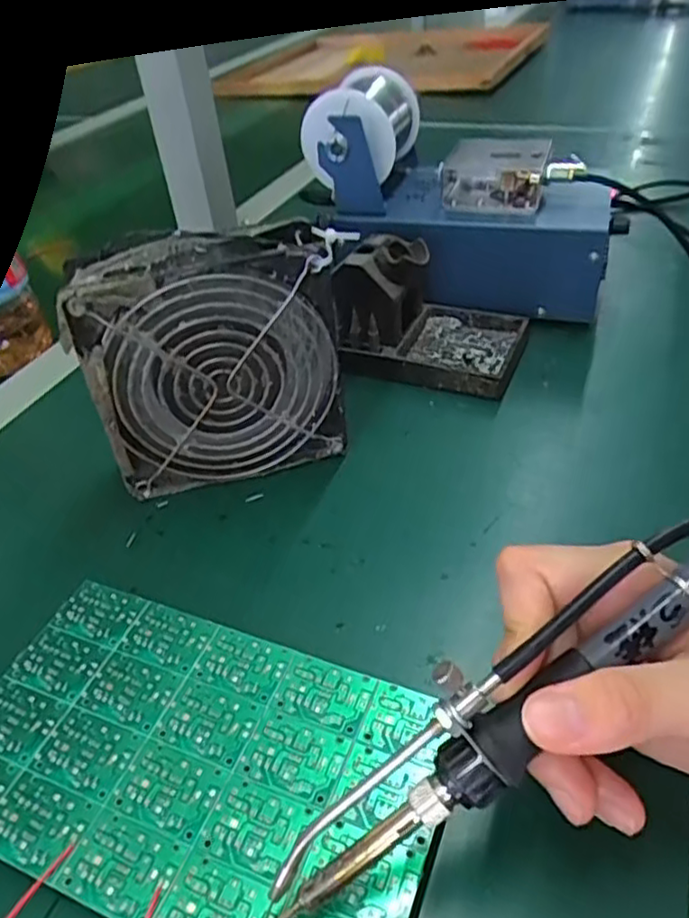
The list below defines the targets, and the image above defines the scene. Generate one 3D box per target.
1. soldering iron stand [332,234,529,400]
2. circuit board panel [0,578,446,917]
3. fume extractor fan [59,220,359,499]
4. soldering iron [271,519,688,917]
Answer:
[{"bbox_3d":[0.054,-0.096,0.431,0.118,0.069,0.082,14,44,21],"label":"soldering iron stand"},{"bbox_3d":[-0.054,0.104,0.238,0.172,0.004,0.101,13,44,20],"label":"circuit board panel"},{"bbox_3d":[-0.061,-0.048,0.342,0.125,0.123,0.040,-14,41,-11],"label":"fume extractor fan"},{"bbox_3d":[0.065,0.061,0.192,0.212,0.032,0.029,-34,45,-2],"label":"soldering iron"}]

